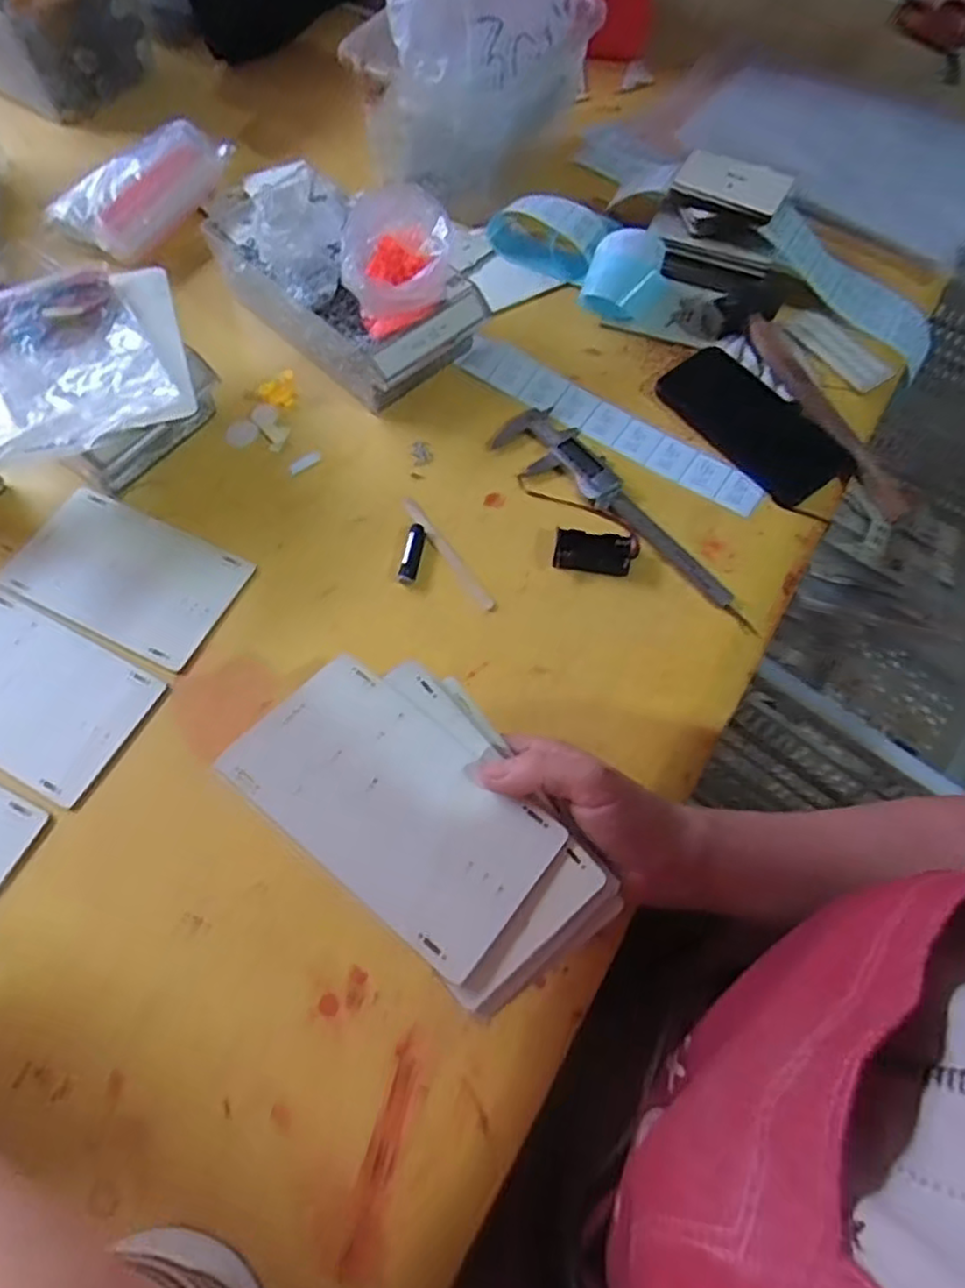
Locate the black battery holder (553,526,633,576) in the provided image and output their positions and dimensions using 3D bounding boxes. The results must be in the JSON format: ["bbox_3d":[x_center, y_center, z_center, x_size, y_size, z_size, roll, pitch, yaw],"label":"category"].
[{"bbox_3d":[0.085,-0.071,0.537,0.057,0.009,0.034,9,64,4],"label":"black battery holder"}]

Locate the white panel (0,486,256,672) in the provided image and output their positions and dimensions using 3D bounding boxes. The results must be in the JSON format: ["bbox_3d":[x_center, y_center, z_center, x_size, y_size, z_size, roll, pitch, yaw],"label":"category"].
[{"bbox_3d":[-0.266,-0.053,0.525,0.165,0.004,0.099,24,66,11],"label":"white panel"}]

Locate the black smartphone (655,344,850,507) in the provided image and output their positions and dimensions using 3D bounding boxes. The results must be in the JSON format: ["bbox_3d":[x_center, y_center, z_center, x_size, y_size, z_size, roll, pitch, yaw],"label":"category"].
[{"bbox_3d":[0.228,-0.192,0.595,0.085,0.006,0.164,-34,69,-16],"label":"black smartphone"}]

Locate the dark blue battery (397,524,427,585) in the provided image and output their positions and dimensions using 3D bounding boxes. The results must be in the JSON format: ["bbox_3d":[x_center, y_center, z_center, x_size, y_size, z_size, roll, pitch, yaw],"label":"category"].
[{"bbox_3d":[-0.053,-0.070,0.529,0.014,0.014,0.051,9,64,4],"label":"dark blue battery"}]

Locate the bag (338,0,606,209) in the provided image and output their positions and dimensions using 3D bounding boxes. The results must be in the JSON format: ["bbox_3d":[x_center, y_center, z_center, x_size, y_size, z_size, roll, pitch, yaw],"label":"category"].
[{"bbox_3d":[-0.011,-0.574,0.647,0.155,0.235,0.231,30,67,13],"label":"bag"}]

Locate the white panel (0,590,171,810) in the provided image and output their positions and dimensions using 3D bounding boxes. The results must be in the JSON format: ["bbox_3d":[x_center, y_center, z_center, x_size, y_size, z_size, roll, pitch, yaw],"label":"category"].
[{"bbox_3d":[-0.315,0.032,0.485,0.167,0.004,0.099,26,66,11],"label":"white panel"}]

